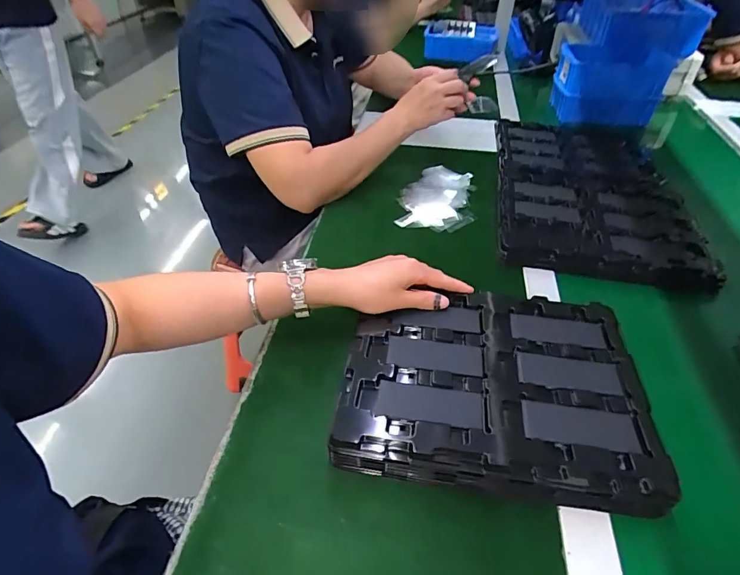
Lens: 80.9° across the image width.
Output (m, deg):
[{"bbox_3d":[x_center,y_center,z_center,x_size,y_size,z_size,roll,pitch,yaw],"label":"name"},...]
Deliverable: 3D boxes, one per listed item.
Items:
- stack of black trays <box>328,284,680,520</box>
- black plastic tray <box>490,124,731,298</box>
[{"bbox_3d":[0.116,0.084,0.425,0.270,0.036,0.214,5,43,7],"label":"stack of black trays"},{"bbox_3d":[0.365,-0.185,0.739,0.279,0.027,0.499,10,45,10],"label":"black plastic tray"}]

